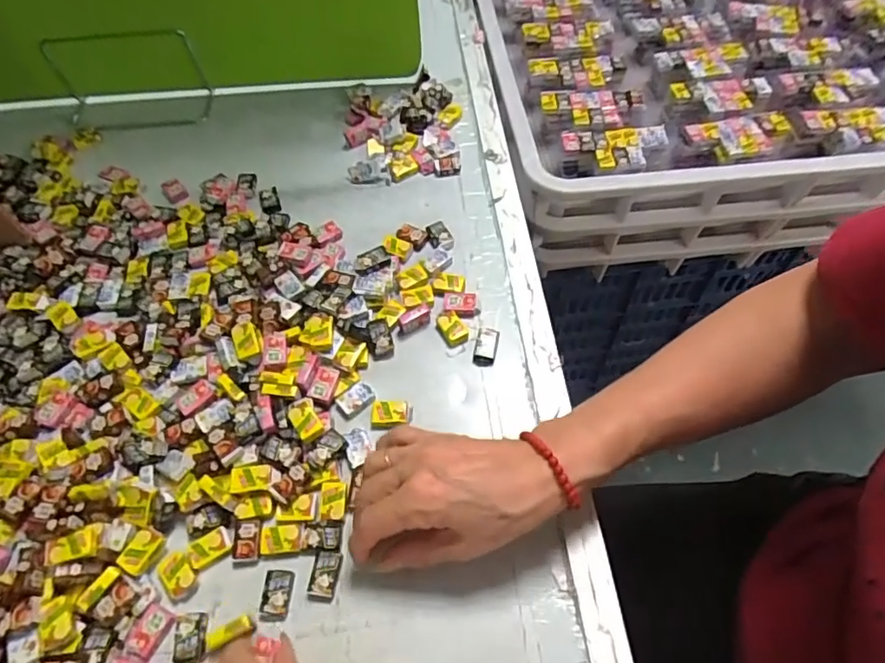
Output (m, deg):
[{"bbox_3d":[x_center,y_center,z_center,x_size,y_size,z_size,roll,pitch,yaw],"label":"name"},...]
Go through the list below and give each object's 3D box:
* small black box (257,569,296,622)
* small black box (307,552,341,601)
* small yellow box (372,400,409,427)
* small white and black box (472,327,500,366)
[{"bbox_3d":[-0.102,0.162,0.344,0.018,0.007,0.028,2,60,4],"label":"small black box"},{"bbox_3d":[-0.074,0.152,0.349,0.017,0.007,0.027,9,60,7],"label":"small black box"},{"bbox_3d":[-0.038,0.059,0.398,0.027,0.008,0.018,6,60,6],"label":"small yellow box"},{"bbox_3d":[0.033,0.012,0.425,0.016,0.008,0.031,12,61,9],"label":"small white and black box"}]

